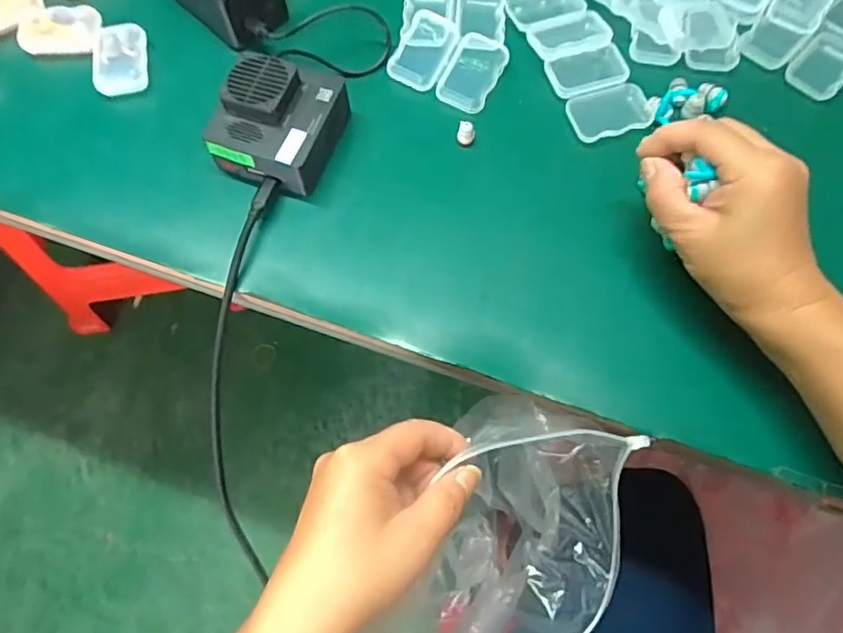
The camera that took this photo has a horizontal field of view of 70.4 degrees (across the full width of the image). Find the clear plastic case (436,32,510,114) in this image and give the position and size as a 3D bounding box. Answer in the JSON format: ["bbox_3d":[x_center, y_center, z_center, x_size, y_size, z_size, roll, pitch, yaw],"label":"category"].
[{"bbox_3d":[0.037,-0.175,0.426,0.036,0.013,0.055,26,72,11],"label":"clear plastic case"}]

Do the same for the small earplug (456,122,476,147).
[{"bbox_3d":[0.031,-0.125,0.411,0.012,0.016,0.010,14,70,4],"label":"small earplug"}]

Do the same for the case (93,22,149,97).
[{"bbox_3d":[-0.218,-0.187,0.432,0.034,0.015,0.053,-9,69,-2],"label":"case"}]

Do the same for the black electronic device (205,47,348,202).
[{"bbox_3d":[-0.095,-0.130,0.394,0.070,0.044,0.079,17,70,8],"label":"black electronic device"}]

